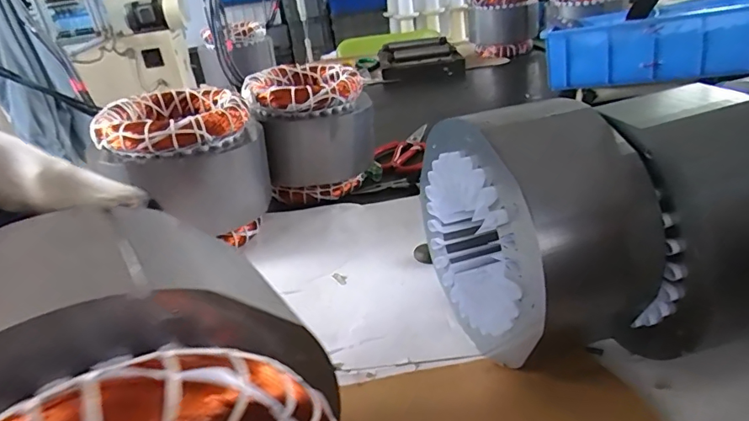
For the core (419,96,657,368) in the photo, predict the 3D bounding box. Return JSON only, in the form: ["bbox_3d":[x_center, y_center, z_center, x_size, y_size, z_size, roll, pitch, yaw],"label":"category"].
[{"bbox_3d":[0.089,0.014,0.303,0.077,0.148,0.152,-19,27,-21],"label":"core"}]

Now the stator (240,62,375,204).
[{"bbox_3d":[-0.072,-0.093,0.572,0.136,0.140,0.126,-10,25,-2],"label":"stator"}]

